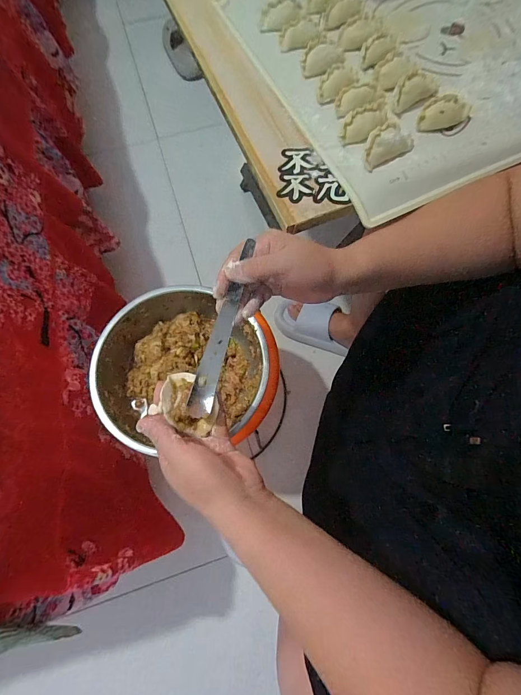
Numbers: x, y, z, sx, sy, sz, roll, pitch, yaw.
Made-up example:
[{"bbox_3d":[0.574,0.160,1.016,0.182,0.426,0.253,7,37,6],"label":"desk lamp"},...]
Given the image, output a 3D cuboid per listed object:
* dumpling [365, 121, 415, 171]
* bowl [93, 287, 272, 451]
[{"bbox_3d":[0.129,-0.208,0.338,0.057,0.019,0.028,-32,75,-10],"label":"dumpling"},{"bbox_3d":[-0.108,0.025,0.466,0.225,0.077,0.204,-16,73,-6],"label":"bowl"}]

